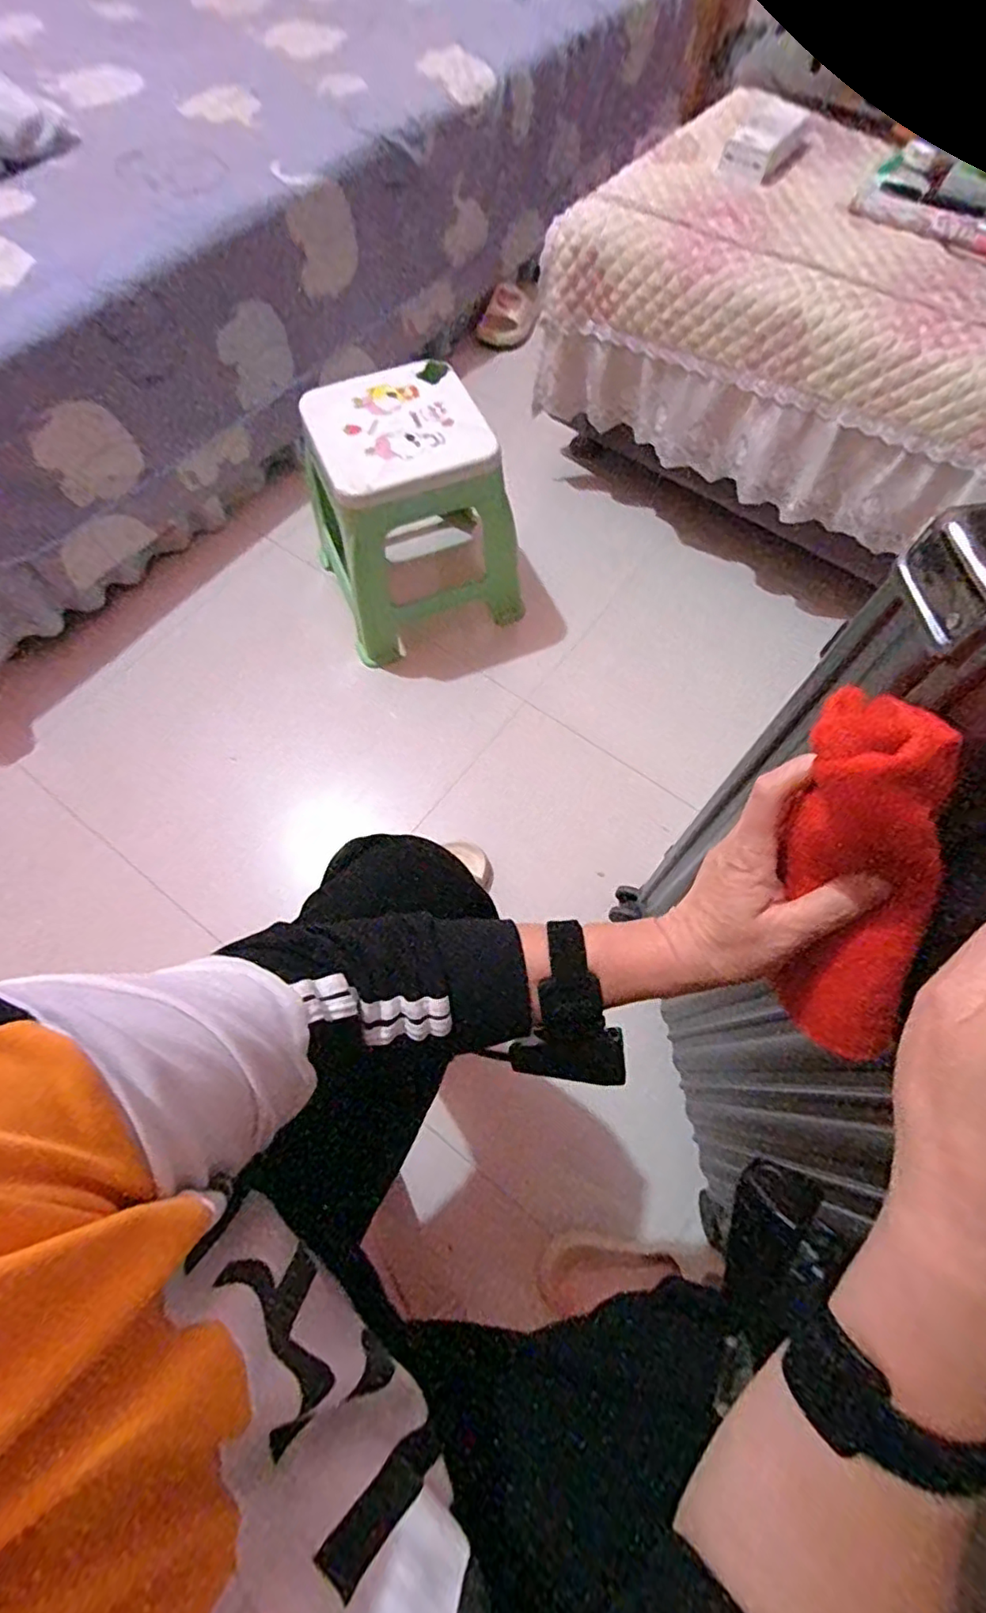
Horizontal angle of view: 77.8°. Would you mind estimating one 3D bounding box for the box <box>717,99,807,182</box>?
[{"bbox_3d":[0.410,-1.003,0.920,0.081,0.030,0.146,33,70,14],"label":"box"}]

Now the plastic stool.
[{"bbox_3d":[-0.138,-0.468,0.996,0.287,0.308,0.276,-19,67,-8],"label":"plastic stool"}]

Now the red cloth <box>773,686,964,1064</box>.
[{"bbox_3d":[0.179,0.043,0.305,0.069,0.052,0.193,-8,112,-2],"label":"red cloth"}]

